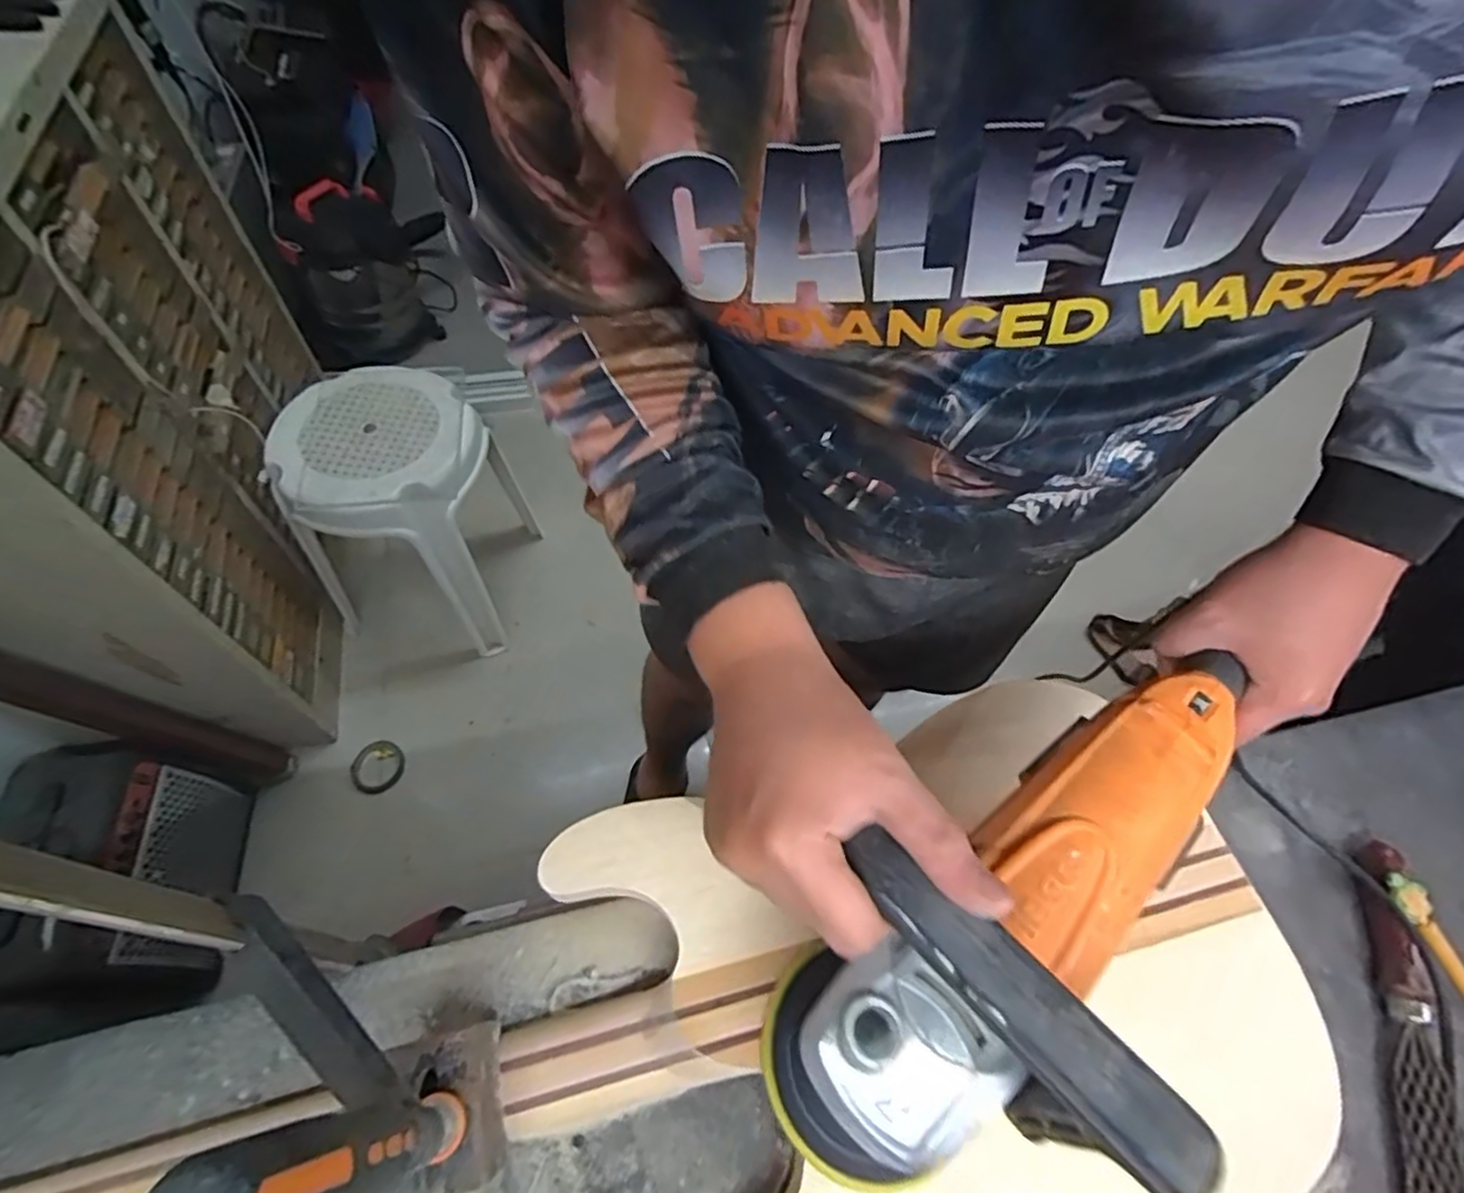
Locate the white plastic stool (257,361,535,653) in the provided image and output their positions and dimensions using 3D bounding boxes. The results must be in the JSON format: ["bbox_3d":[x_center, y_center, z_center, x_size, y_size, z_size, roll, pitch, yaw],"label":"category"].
[{"bbox_3d":[-0.599,-0.148,1.250,0.316,0.420,0.299,10,58,2],"label":"white plastic stool"}]

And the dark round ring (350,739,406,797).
[{"bbox_3d":[-0.657,0.316,1.255,0.091,0.018,0.103,8,58,1],"label":"dark round ring"}]

